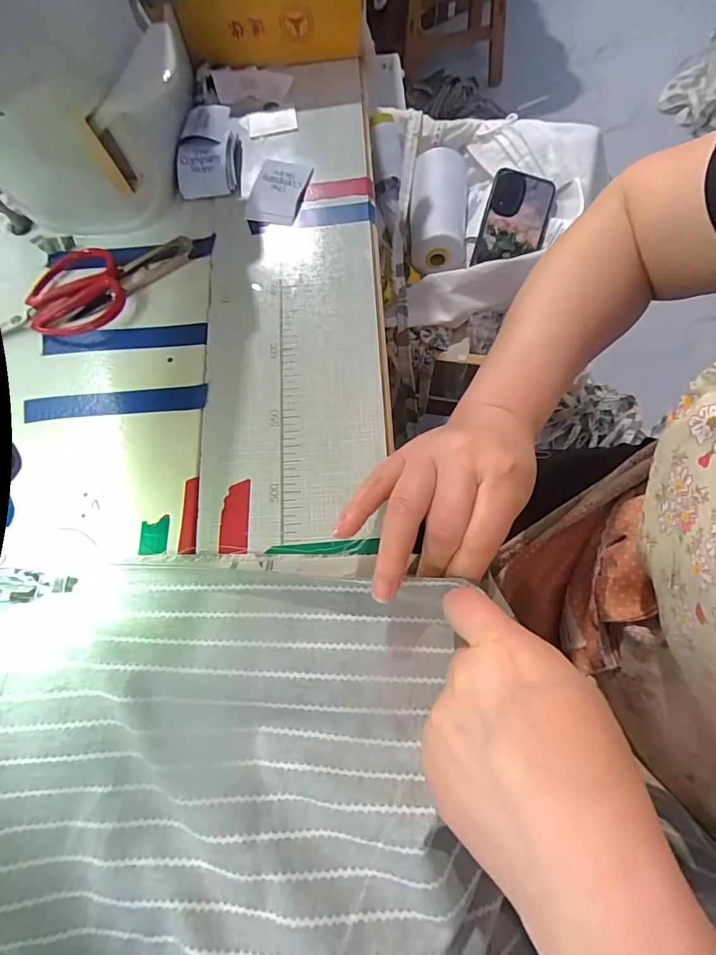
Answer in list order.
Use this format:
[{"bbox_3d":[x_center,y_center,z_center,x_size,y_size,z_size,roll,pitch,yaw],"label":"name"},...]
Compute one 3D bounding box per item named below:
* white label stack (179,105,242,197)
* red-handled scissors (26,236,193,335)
[{"bbox_3d":[-0.114,-0.254,0.344,0.043,0.019,0.074,-1,74,3],"label":"white label stack"},{"bbox_3d":[-0.178,-0.142,0.322,0.120,0.010,0.066,-21,74,-3],"label":"red-handled scissors"}]

